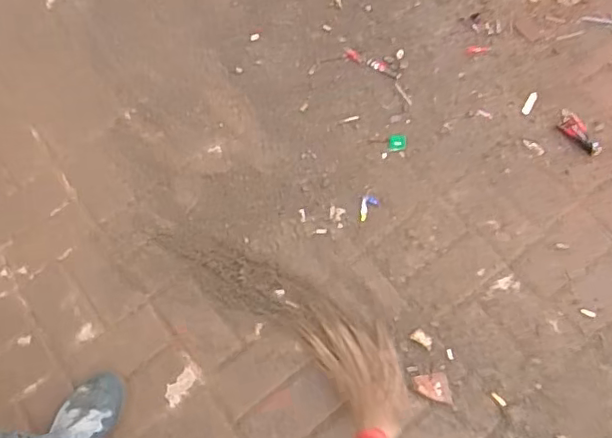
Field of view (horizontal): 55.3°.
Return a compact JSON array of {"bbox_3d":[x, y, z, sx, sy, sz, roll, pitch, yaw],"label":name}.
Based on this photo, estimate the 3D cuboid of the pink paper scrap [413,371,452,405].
[{"bbox_3d":[0.244,0.329,1.127,0.066,0.018,0.056,-12,67,0],"label":"pink paper scrap"}]

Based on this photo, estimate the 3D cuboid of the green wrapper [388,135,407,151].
[{"bbox_3d":[0.212,-0.177,1.356,0.044,0.004,0.041,-2,68,4],"label":"green wrapper"}]

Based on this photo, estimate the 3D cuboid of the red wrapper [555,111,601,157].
[{"bbox_3d":[0.630,-0.198,1.351,0.052,0.028,0.126,-32,69,-8],"label":"red wrapper"}]

